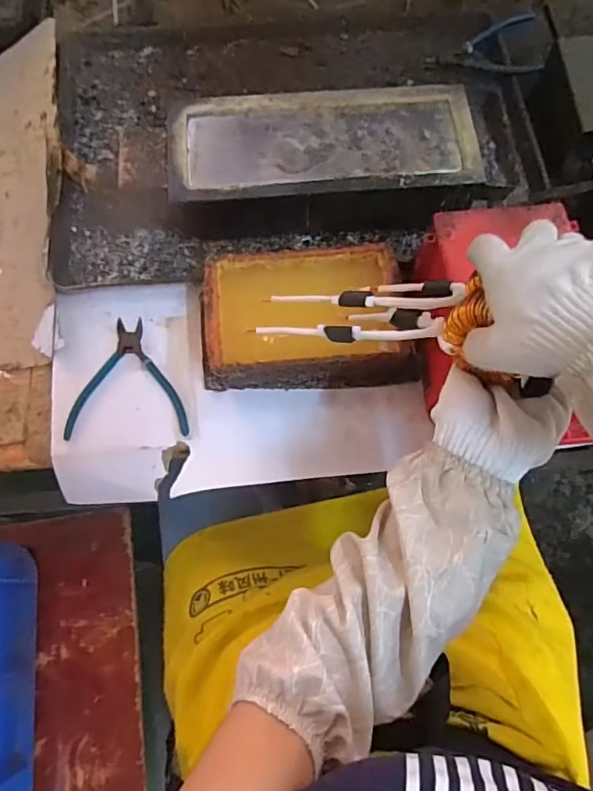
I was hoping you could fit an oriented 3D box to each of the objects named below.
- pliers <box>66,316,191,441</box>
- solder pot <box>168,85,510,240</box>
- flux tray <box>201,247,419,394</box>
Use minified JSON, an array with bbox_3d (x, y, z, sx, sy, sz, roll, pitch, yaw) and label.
[{"bbox_3d":[-0.180,-0.020,0.570,0.124,0.008,0.131,-3,71,-1],"label":"pliers"},{"bbox_3d":[0.040,-0.266,0.624,0.359,0.101,0.151,-3,71,-1],"label":"solder pot"},{"bbox_3d":[0.011,-0.085,0.560,0.220,0.066,0.143,-5,71,-2],"label":"flux tray"}]

